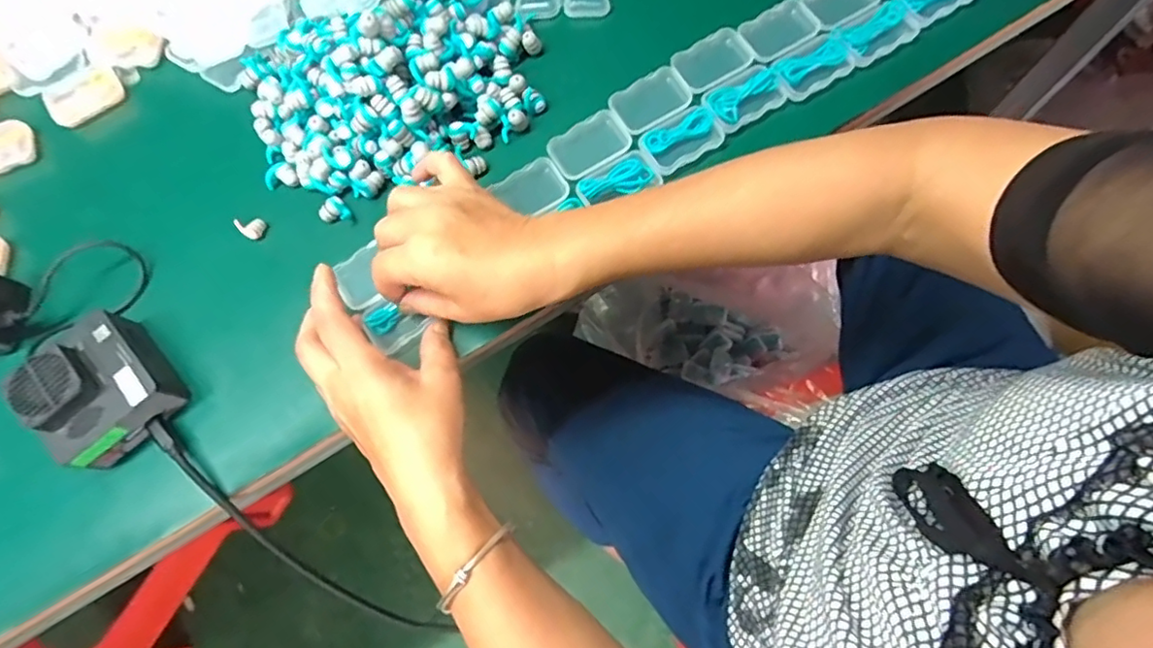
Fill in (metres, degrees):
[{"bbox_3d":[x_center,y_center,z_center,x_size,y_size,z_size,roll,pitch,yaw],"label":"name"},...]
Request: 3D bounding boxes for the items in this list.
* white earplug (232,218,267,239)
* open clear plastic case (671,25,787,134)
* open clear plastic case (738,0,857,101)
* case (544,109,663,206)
[{"bbox_3d":[-0.237,-0.072,0.424,0.018,0.009,0.016,33,77,14],"label":"white earplug"},{"bbox_3d":[0.111,-0.180,0.429,0.055,0.013,0.078,-30,72,-5],"label":"open clear plastic case"},{"bbox_3d":[0.162,-0.205,0.432,0.057,0.014,0.078,-27,72,-4],"label":"open clear plastic case"},{"bbox_3d":[0.018,-0.116,0.414,0.056,0.013,0.069,-30,72,-5],"label":"case"}]

